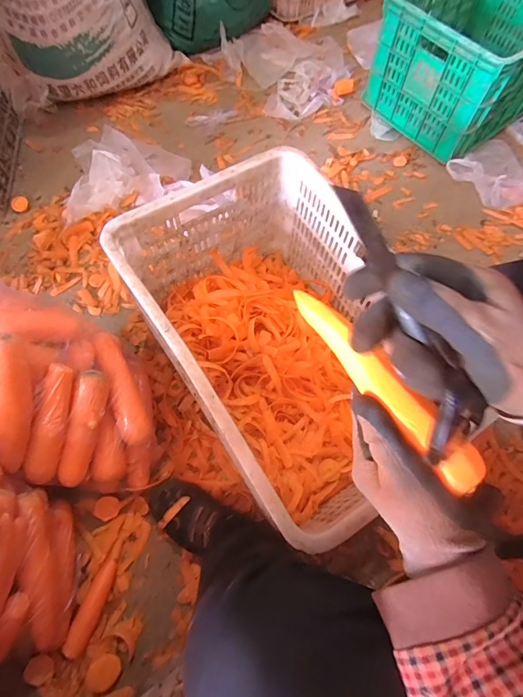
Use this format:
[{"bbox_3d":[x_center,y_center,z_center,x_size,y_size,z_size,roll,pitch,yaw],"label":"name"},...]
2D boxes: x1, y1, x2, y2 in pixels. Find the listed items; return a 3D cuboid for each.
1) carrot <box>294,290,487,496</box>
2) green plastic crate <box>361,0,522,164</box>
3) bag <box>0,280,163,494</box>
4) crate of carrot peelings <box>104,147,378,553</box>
[{"bbox_3d":[0.092,0.019,0.307,0.028,0.026,0.206,-29,57,-13],"label":"carrot"},{"bbox_3d":[0.576,-0.795,0.992,0.387,0.257,0.530,42,72,14],"label":"green plastic crate"},{"bbox_3d":[-0.332,0.059,0.562,0.321,0.246,0.237,10,67,2],"label":"bag"},{"bbox_3d":[0.033,-0.023,0.638,0.346,0.261,0.484,-31,72,-14],"label":"crate of carrot peelings"}]

